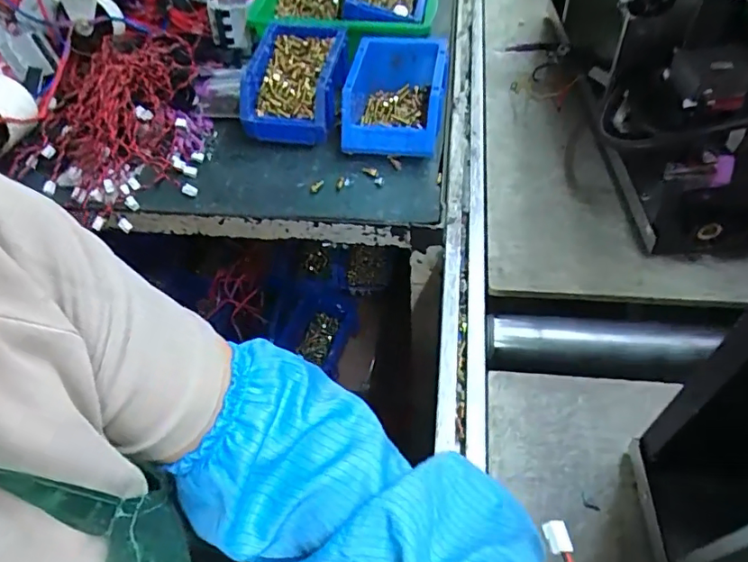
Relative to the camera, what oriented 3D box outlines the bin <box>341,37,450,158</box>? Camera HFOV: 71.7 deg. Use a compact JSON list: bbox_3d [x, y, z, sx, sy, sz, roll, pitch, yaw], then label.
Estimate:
[{"bbox_3d":[0.027,-0.217,0.626,0.115,0.075,0.150,4,53,8],"label":"bin"}]

